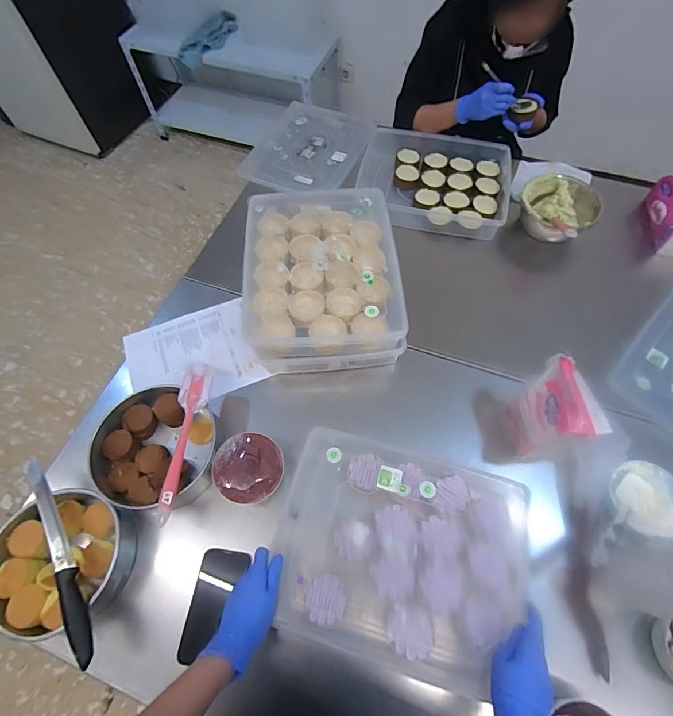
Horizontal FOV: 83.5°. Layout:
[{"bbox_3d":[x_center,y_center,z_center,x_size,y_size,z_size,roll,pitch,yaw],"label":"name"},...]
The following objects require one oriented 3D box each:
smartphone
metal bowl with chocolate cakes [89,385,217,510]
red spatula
[{"bbox_3d":[-0.188,0.379,0.583,0.073,0.009,0.146,23,65,-26],"label":"smartphone"},{"bbox_3d":[-0.304,0.158,0.650,0.203,0.074,0.191,0,63,0],"label":"metal bowl with chocolate cakes"},{"bbox_3d":[-0.248,0.128,0.617,0.048,0.017,0.261,2,63,1],"label":"red spatula"}]

